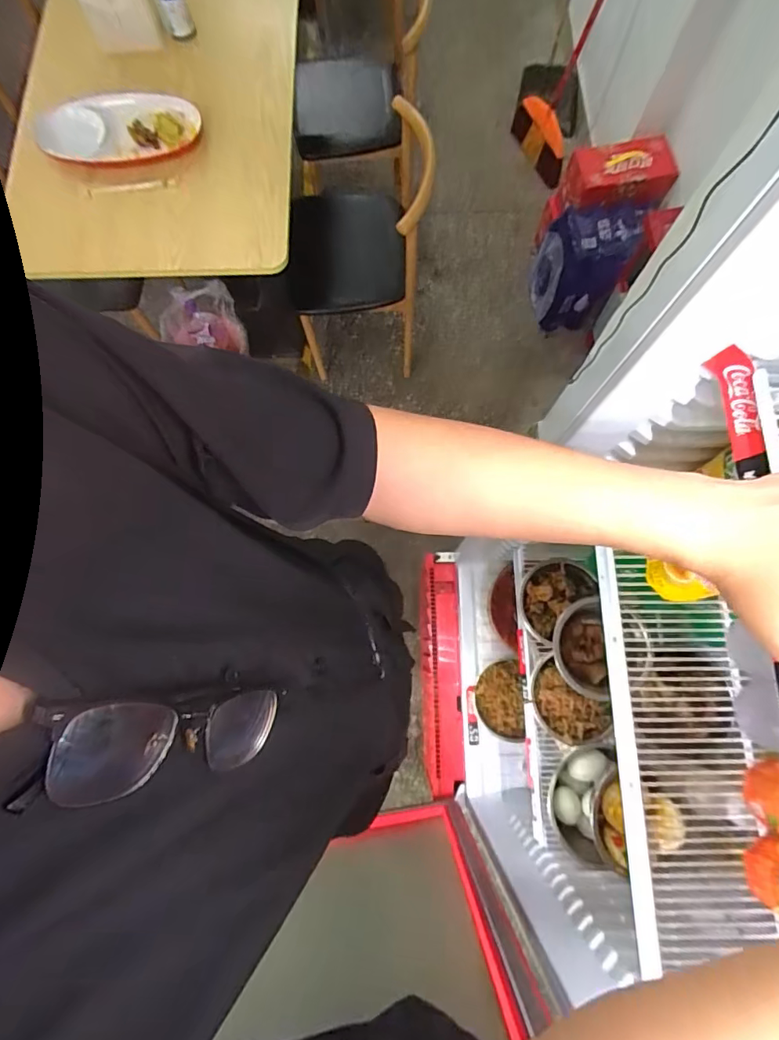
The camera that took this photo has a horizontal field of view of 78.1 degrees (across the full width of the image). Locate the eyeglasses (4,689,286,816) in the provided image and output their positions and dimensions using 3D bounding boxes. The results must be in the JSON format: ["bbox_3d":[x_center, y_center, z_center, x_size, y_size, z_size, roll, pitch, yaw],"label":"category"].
[{"bbox_3d":[-0.108,0.106,0.237,0.024,0.132,0.043,-5,74,31],"label":"eyeglasses"}]

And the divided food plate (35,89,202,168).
[{"bbox_3d":[-0.530,-0.766,0.946,0.309,0.041,0.139,-8,88,-5],"label":"divided food plate"}]

